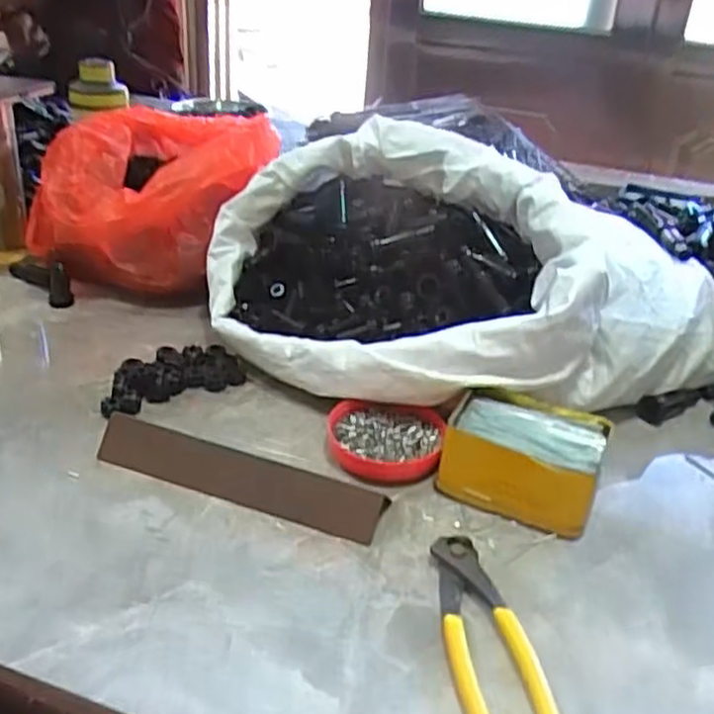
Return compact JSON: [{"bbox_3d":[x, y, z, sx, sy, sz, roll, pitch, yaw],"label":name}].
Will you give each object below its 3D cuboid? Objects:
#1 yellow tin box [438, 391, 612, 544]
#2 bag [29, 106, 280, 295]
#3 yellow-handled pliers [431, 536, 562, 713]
[{"bbox_3d":[0.122,0.073,0.555,0.107,0.053,0.079,18,34,21],"label":"yellow tin box"},{"bbox_3d":[-0.222,-0.195,0.852,0.263,0.135,0.260,5,31,0],"label":"bag"},{"bbox_3d":[0.076,0.165,0.436,0.047,0.018,0.161,-1,32,-9],"label":"yellow-handled pliers"}]

